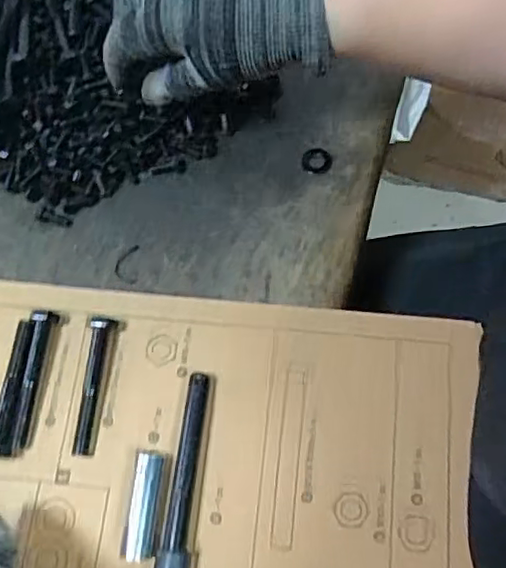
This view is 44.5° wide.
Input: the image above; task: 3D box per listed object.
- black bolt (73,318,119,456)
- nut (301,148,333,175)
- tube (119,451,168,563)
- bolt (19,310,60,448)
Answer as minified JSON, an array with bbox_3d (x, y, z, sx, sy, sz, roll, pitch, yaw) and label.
[{"bbox_3d":[-0.088,0.054,0.335,0.013,0.018,0.074,3,70,3],"label":"black bolt"},{"bbox_3d":[0.041,-0.079,0.396,0.020,0.004,0.020,-1,70,2],"label":"nut"},{"bbox_3d":[-0.055,0.112,0.317,0.018,0.010,0.052,4,70,4],"label":"tube"},{"bbox_3d":[-0.120,0.050,0.340,0.013,0.014,0.075,3,70,3],"label":"bolt"}]

